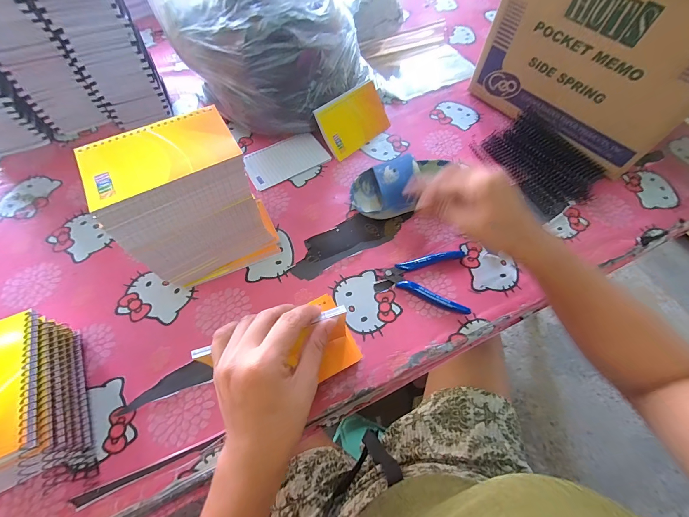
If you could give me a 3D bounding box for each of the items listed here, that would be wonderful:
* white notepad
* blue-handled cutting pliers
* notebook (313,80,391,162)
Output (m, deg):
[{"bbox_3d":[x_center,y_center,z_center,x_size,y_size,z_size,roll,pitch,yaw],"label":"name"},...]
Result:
[{"bbox_3d":[-0.098,-0.166,0.505,0.131,0.006,0.080,-28,66,-14],"label":"white notepad"},{"bbox_3d":[0.102,0.021,0.400,0.114,0.013,0.087,9,63,4],"label":"blue-handled cutting pliers"},{"bbox_3d":[0.018,-0.234,0.514,0.133,0.085,0.008,-41,29,-22],"label":"notebook"}]

